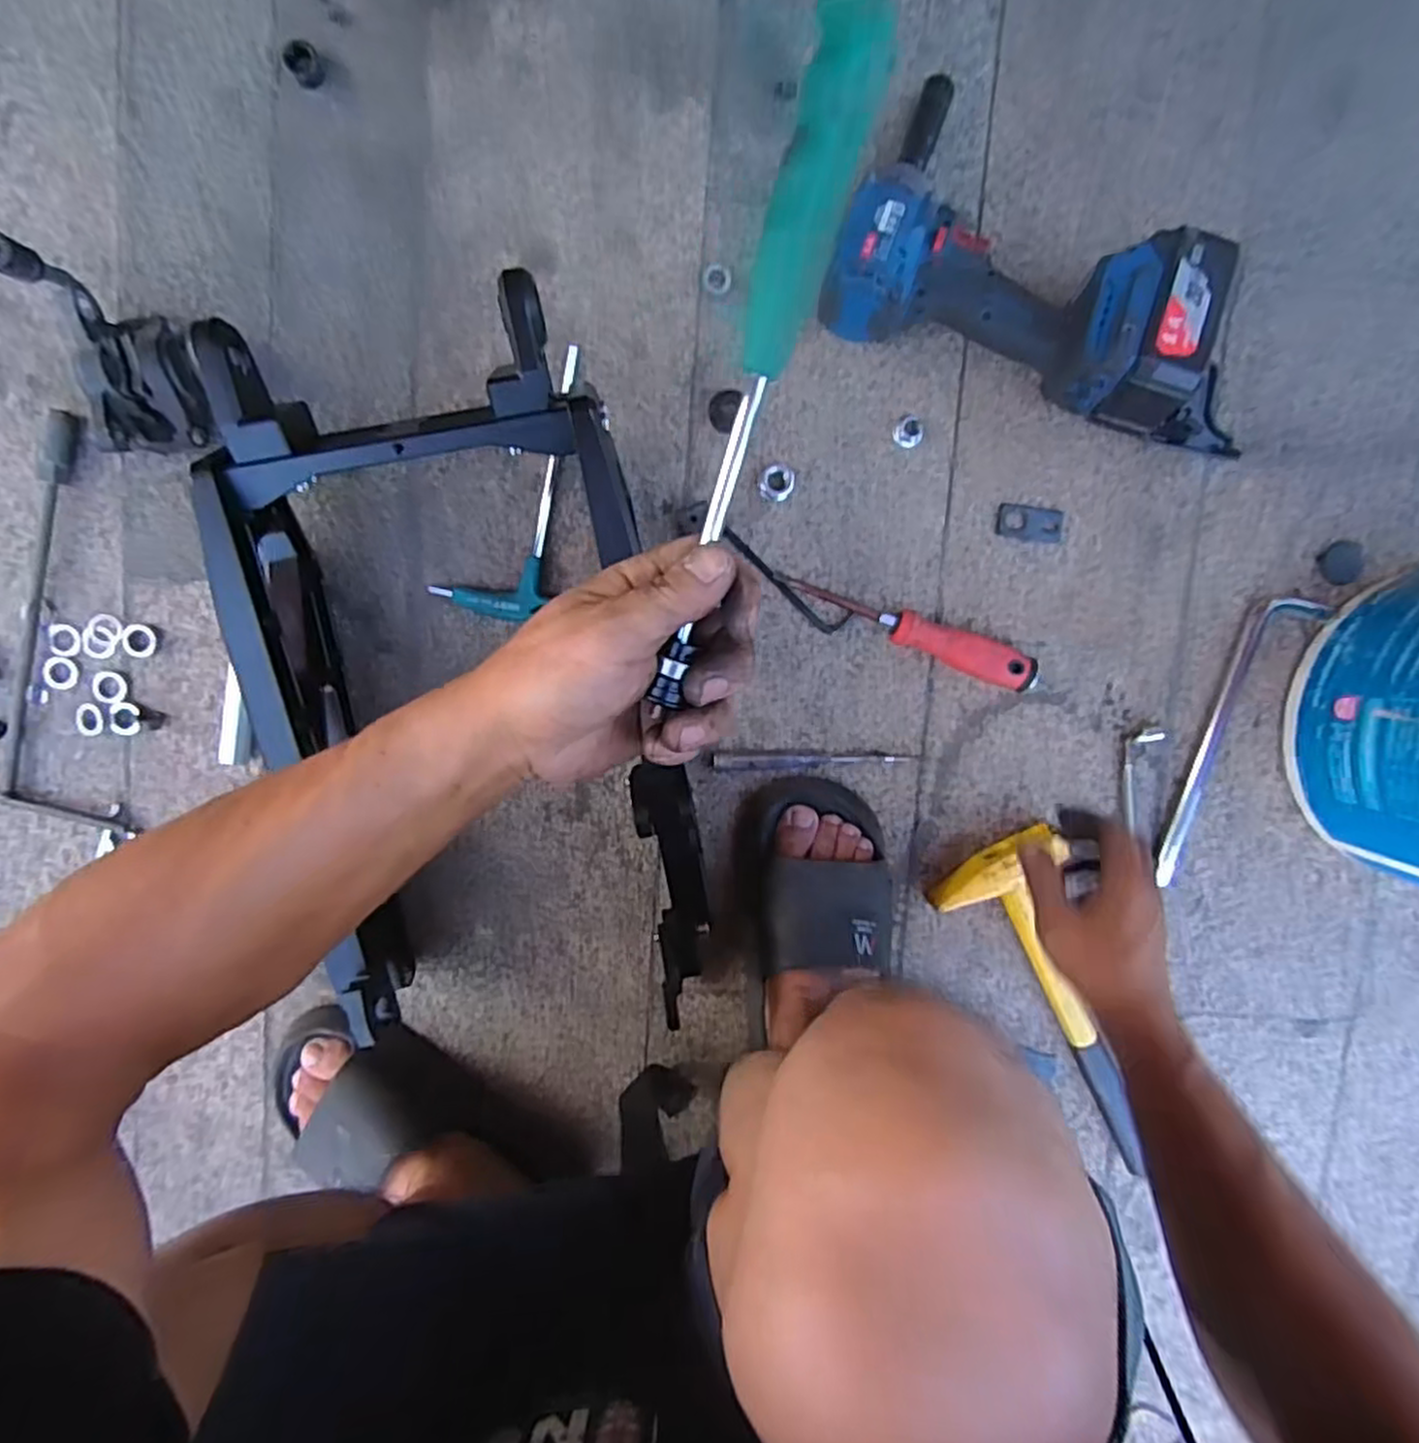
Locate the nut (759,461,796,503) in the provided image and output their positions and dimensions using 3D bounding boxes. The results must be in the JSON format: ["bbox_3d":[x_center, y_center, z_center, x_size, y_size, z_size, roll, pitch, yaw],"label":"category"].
[{"bbox_3d":[0.051,-0.178,0.553,0.026,0.014,0.027,0,96,-3],"label":"nut"}]

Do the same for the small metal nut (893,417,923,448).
[{"bbox_3d":[0.151,-0.218,0.558,0.022,0.013,0.020,-3,97,-3],"label":"small metal nut"}]

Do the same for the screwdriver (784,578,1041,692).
[{"bbox_3d":[0.158,-0.068,0.563,0.205,0.027,0.027,22,95,-6],"label":"screwdriver"}]

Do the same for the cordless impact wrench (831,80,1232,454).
[{"bbox_3d":[0.244,-0.310,0.504,0.305,0.103,0.185,22,95,-6],"label":"cordless impact wrench"}]

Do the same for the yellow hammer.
[{"bbox_3d":[0.281,0.239,0.598,0.094,0.032,0.304,-28,97,0],"label":"yellow hammer"}]

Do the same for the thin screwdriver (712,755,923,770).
[{"bbox_3d":[0.085,0.032,0.582,0.162,0.014,0.011,1,96,-4],"label":"thin screwdriver"}]

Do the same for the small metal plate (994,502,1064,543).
[{"bbox_3d":[0.249,-0.153,0.574,0.052,0.004,0.026,6,96,-4],"label":"small metal plate"}]

